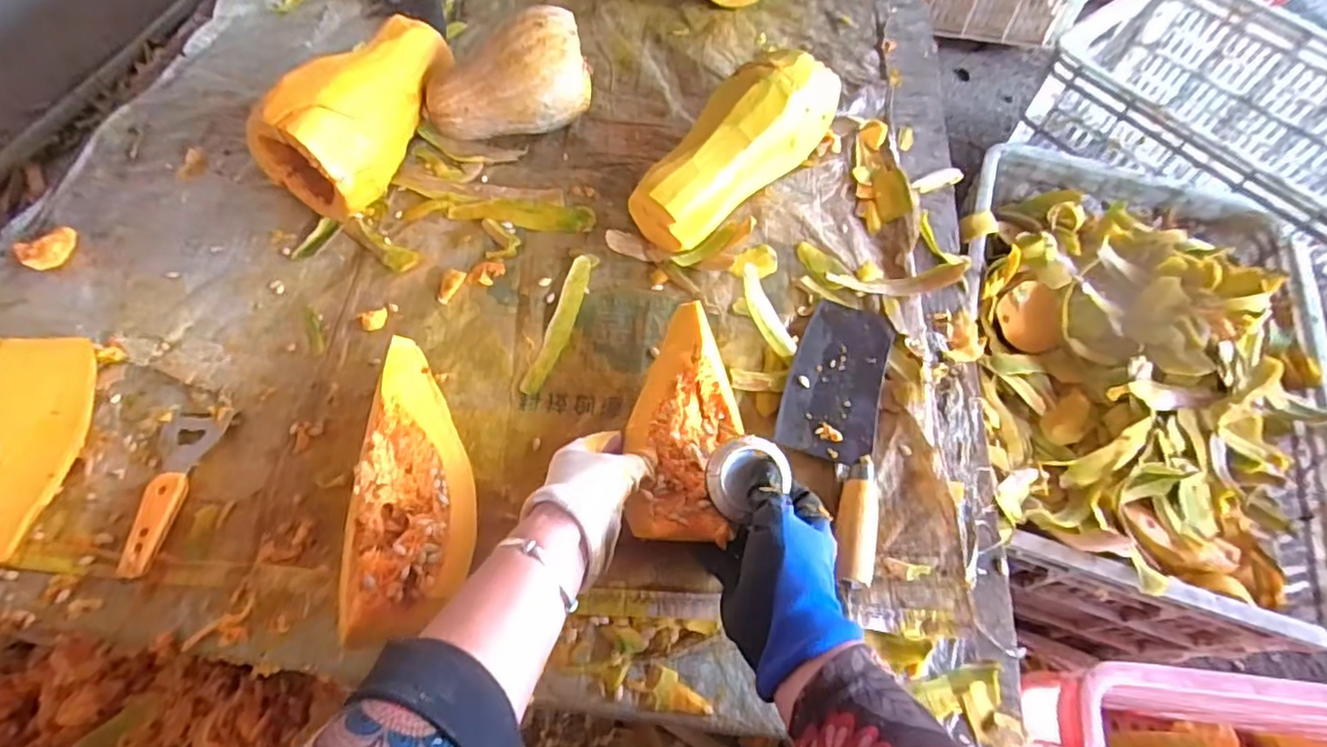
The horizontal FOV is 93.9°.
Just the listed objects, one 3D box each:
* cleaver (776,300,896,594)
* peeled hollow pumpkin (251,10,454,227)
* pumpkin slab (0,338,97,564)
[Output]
[{"bbox_3d":[0.149,0.041,0.546,0.089,0.028,0.267,14,62,7],"label":"cleaver"},{"bbox_3d":[-0.301,-0.281,0.657,0.111,0.128,0.233,24,64,12],"label":"peeled hollow pumpkin"},{"bbox_3d":[-0.529,0.053,0.508,0.077,0.021,0.186,10,58,-20],"label":"pumpkin slab"}]

